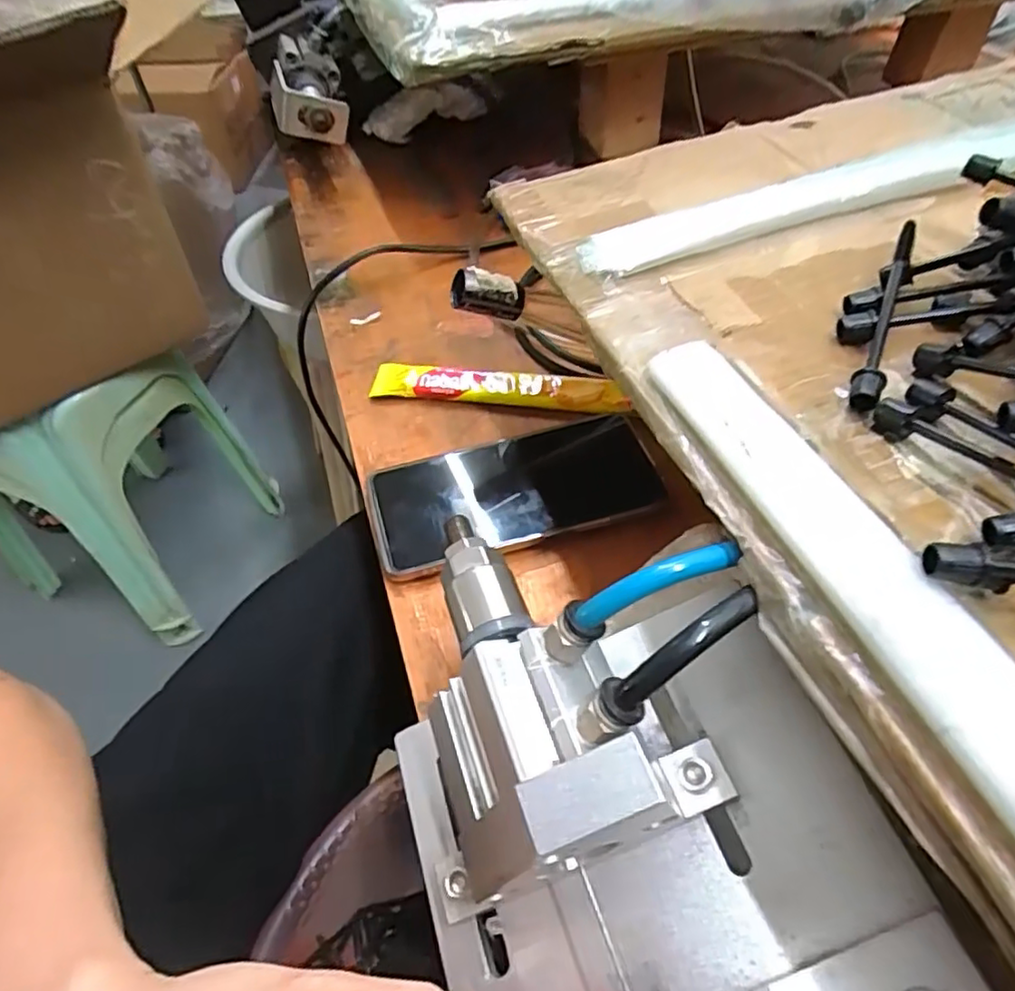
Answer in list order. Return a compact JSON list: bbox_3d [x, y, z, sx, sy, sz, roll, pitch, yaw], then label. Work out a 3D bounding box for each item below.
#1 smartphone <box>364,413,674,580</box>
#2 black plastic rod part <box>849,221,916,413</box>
[{"bbox_3d":[0.003,-0.004,0.369,0.161,0.010,0.076,-12,51,-9],"label":"smartphone"},{"bbox_3d":[0.142,-0.069,0.237,0.010,0.018,0.098,23,55,18],"label":"black plastic rod part"}]

